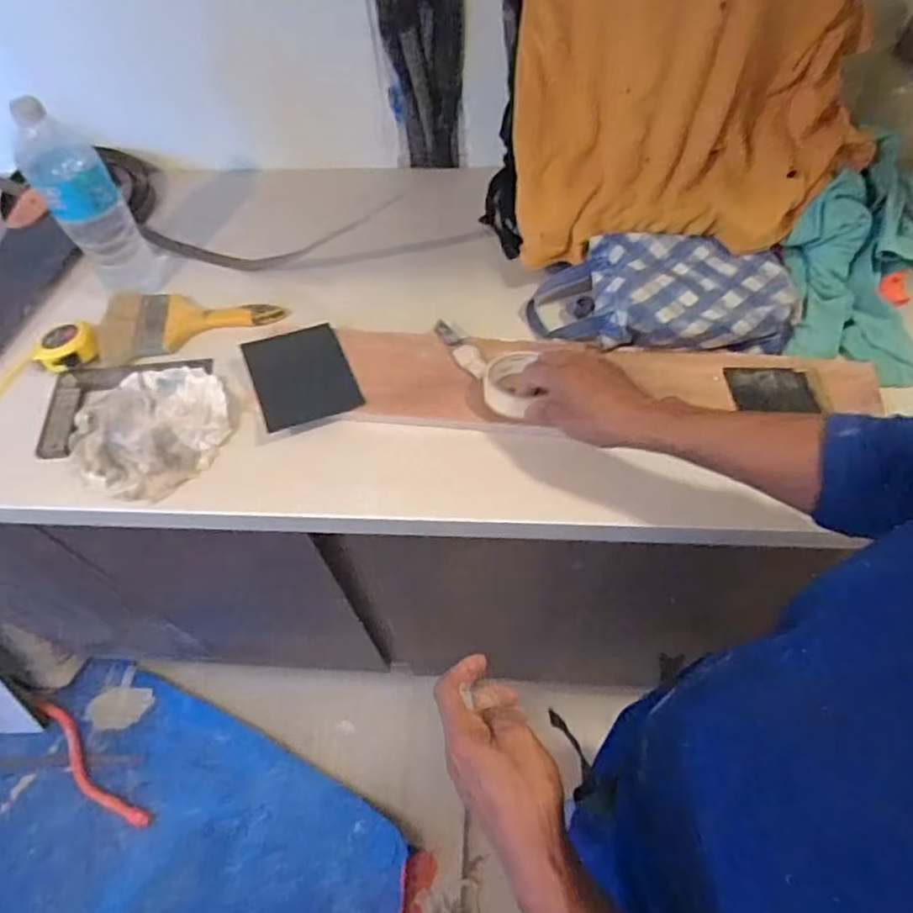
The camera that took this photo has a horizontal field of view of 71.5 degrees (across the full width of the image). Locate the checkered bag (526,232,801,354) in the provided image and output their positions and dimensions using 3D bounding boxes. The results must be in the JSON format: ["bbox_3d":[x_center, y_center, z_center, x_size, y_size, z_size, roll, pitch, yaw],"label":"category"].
[{"bbox_3d":[0.239,-0.188,0.754,0.299,0.083,0.133,4,59,6],"label":"checkered bag"}]

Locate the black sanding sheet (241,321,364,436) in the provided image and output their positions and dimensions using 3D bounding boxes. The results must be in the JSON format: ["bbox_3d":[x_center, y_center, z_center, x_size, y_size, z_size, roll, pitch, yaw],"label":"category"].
[{"bbox_3d":[-0.181,-0.096,0.741,0.110,0.012,0.130,-17,62,-19],"label":"black sanding sheet"}]

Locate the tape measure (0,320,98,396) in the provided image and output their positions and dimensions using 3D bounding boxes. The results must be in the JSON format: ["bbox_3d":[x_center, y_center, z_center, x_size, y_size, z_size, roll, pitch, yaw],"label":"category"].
[{"bbox_3d":[-0.505,-0.116,0.775,0.137,0.033,0.057,-38,64,-18],"label":"tape measure"}]

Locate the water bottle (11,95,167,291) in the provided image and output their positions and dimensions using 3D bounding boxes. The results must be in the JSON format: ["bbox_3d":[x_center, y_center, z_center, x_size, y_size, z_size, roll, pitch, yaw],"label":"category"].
[{"bbox_3d":[-0.444,-0.305,0.768,0.086,0.216,0.079,-32,62,-15],"label":"water bottle"}]

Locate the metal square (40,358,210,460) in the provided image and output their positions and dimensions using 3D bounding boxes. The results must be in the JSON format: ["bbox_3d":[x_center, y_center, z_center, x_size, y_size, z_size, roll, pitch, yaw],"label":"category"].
[{"bbox_3d":[-0.395,-0.062,0.755,0.191,0.014,0.123,-7,58,-1],"label":"metal square"}]

